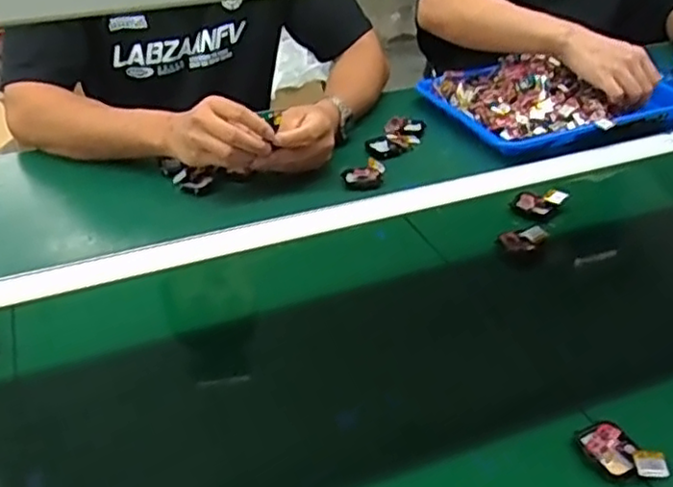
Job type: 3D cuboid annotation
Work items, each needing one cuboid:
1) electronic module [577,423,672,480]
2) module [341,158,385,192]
[{"bbox_3d":[0.205,0.151,0.483,0.038,0.016,0.059,-21,39,-28],"label":"electronic module"},{"bbox_3d":[0.032,-0.084,0.822,0.050,0.014,0.057,2,34,2],"label":"module"}]

